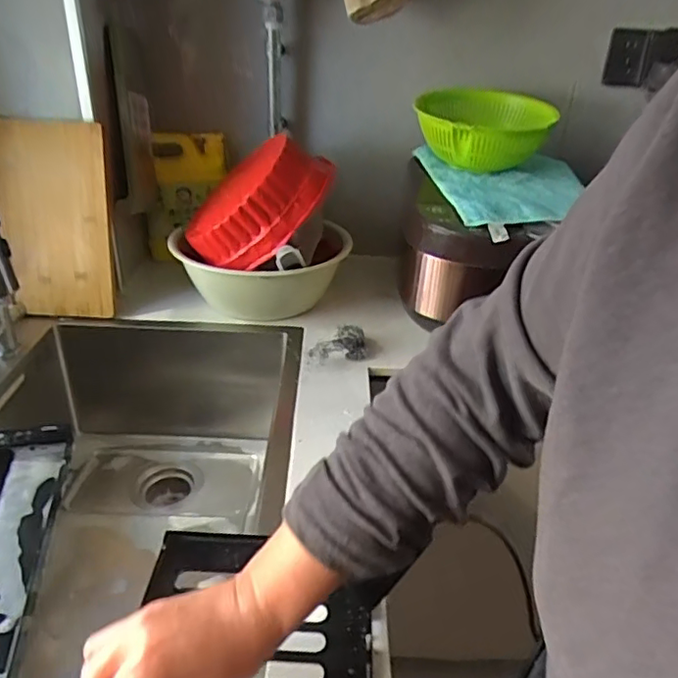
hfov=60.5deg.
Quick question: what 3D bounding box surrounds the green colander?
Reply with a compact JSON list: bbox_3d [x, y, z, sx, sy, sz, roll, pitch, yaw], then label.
[{"bbox_3d":[0.220,-0.322,0.897,0.195,0.090,0.205,11,31,11],"label":"green colander"}]

